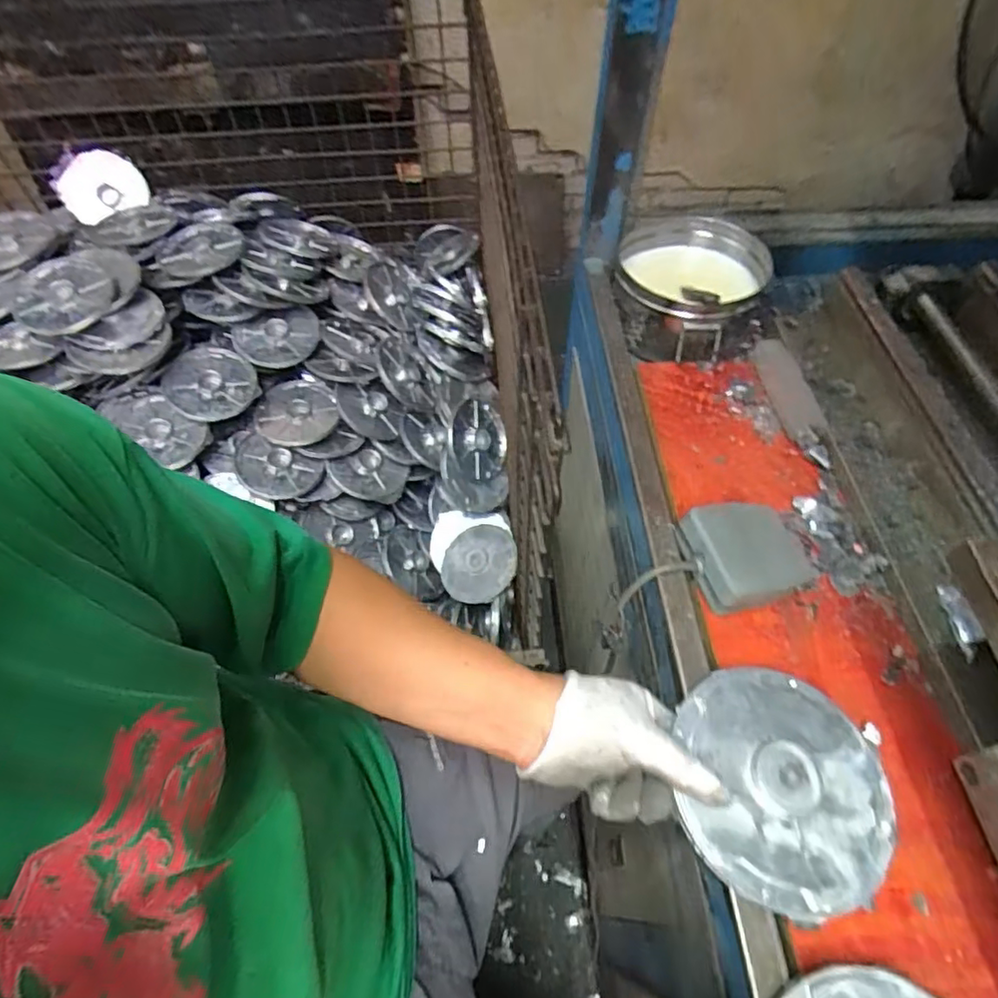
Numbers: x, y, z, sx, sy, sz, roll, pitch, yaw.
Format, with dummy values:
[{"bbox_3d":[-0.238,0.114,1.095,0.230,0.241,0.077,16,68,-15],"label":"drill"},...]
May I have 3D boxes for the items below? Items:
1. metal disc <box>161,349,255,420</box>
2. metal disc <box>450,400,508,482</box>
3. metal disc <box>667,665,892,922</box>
[{"bbox_3d":[-0.465,-0.186,0.944,0.126,0.020,0.132,6,63,-12],"label":"metal disc"},{"bbox_3d":[-0.033,-0.097,1.000,0.020,0.120,0.131,7,76,48],"label":"metal disc"},{"bbox_3d":[0.181,0.177,0.371,0.130,0.021,0.137,-1,56,1],"label":"metal disc"}]

